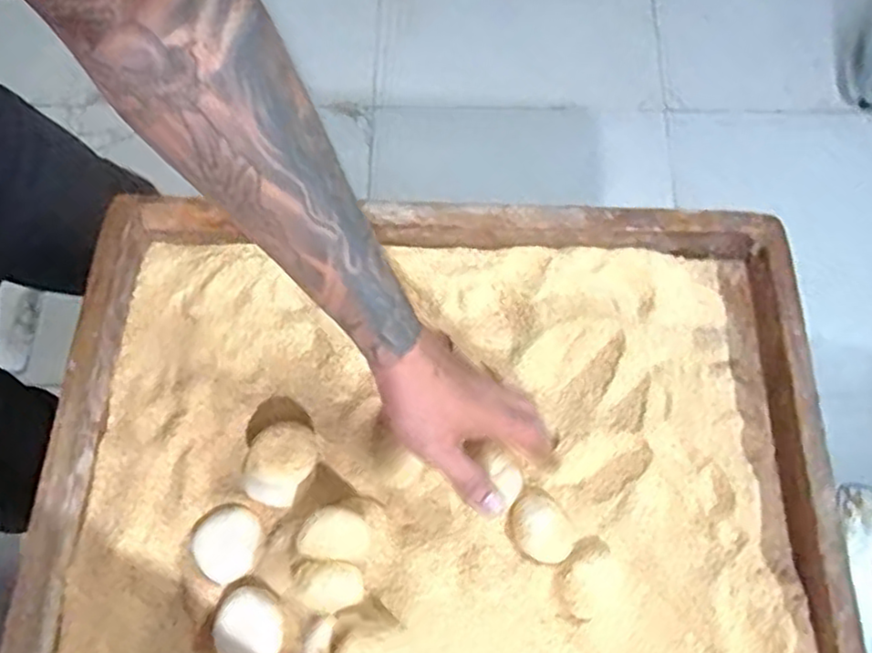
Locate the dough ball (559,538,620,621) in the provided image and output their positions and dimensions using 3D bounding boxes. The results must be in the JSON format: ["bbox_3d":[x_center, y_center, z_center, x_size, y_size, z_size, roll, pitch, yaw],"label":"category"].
[{"bbox_3d":[0.112,0.190,0.520,0.051,0.037,0.052,-14,71,-6],"label":"dough ball"}]

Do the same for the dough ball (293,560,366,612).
[{"bbox_3d":[-0.074,0.179,0.481,0.044,0.025,0.032,0,71,-1],"label":"dough ball"}]

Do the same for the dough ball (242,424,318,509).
[{"bbox_3d":[-0.120,0.107,0.541,0.048,0.042,0.064,36,74,11],"label":"dough ball"}]

